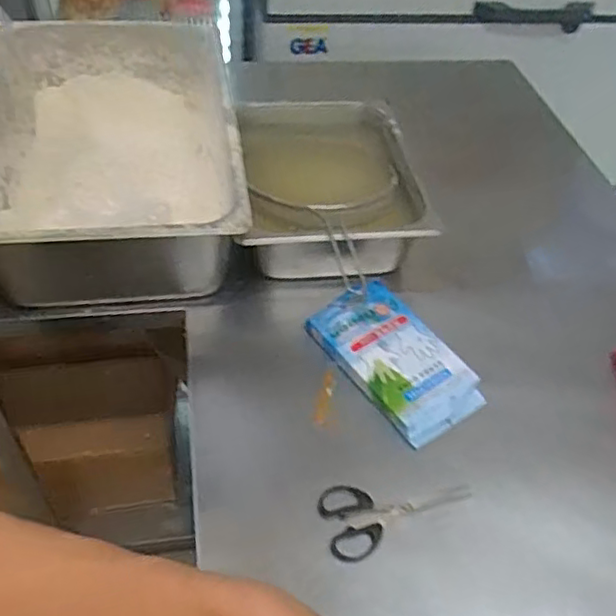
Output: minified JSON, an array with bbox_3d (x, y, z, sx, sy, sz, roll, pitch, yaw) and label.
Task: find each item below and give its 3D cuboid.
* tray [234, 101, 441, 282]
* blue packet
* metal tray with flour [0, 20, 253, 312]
[{"bbox_3d":[0.031,-0.165,0.933,0.247,0.120,0.320,-2,47,-8],"label":"tray"},{"bbox_3d":[0.105,0.057,0.759,0.126,0.034,0.207,-26,55,-27],"label":"blue packet"},{"bbox_3d":[-0.288,-0.221,0.933,0.356,0.177,0.551,-3,48,-9],"label":"metal tray with flour"}]

